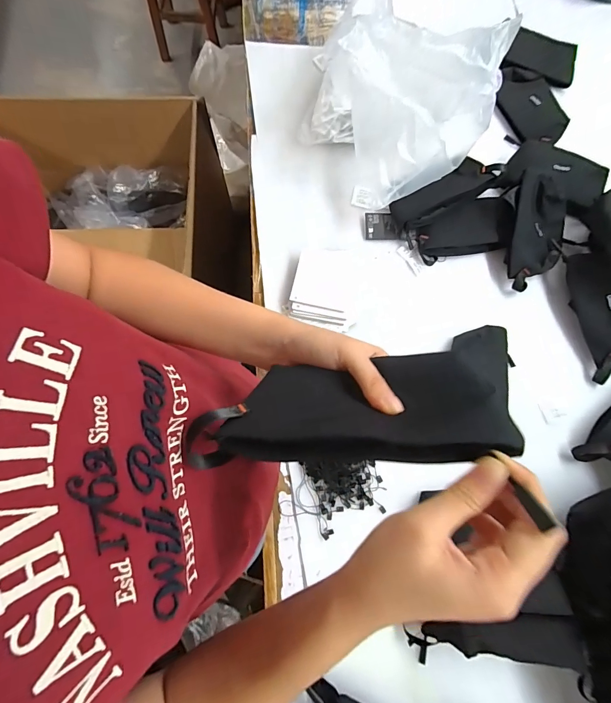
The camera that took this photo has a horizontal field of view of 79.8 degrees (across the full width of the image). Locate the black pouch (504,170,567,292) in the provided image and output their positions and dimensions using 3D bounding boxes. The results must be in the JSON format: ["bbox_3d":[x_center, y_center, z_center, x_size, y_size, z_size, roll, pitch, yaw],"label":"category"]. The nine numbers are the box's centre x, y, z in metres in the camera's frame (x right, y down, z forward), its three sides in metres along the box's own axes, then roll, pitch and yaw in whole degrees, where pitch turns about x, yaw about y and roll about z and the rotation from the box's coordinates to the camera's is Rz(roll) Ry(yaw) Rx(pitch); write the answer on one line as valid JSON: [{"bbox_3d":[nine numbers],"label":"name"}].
[{"bbox_3d":[0.394,-0.202,0.625,0.103,0.052,0.201,17,76,2],"label":"black pouch"}]

